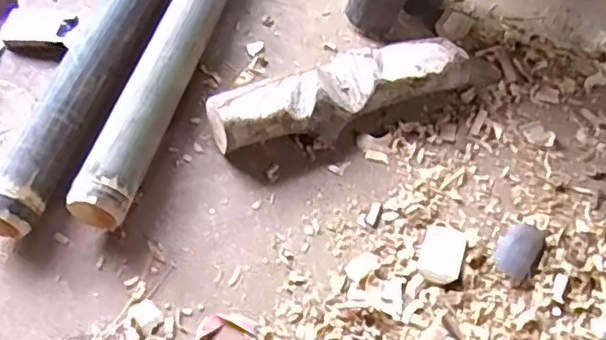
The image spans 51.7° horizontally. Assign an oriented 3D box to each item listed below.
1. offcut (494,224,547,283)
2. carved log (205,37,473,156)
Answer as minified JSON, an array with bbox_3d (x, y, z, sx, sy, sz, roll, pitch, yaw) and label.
[{"bbox_3d":[0.245,0.088,0.703,0.046,0.011,0.070,25,60,14],"label":"offcut"},{"bbox_3d":[0.050,-0.098,0.785,0.331,0.061,0.094,-19,60,-14],"label":"carved log"}]

